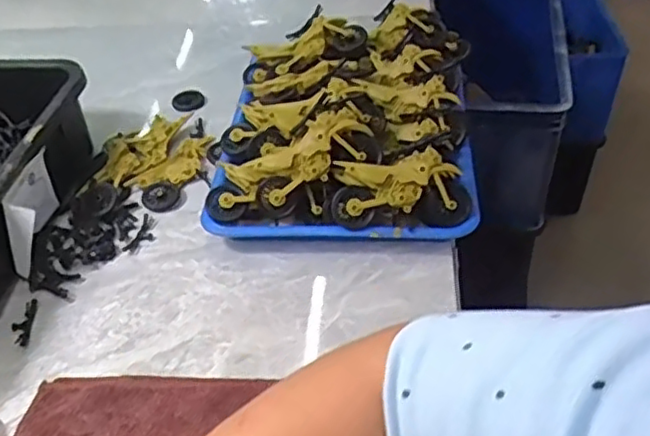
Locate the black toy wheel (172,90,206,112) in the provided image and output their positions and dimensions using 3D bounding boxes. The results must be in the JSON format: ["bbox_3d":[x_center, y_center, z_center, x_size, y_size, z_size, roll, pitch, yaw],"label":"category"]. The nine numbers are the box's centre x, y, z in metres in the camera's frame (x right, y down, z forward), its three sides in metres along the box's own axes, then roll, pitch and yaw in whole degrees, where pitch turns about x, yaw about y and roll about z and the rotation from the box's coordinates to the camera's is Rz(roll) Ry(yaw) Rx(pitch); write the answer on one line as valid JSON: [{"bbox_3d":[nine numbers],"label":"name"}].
[{"bbox_3d":[-0.165,-0.141,0.810,0.039,0.008,0.048,-10,42,-7],"label":"black toy wheel"}]

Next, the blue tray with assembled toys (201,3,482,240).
[{"bbox_3d":[0.023,-0.111,0.696,0.246,0.094,0.335,1,41,5],"label":"blue tray with assembled toys"}]

